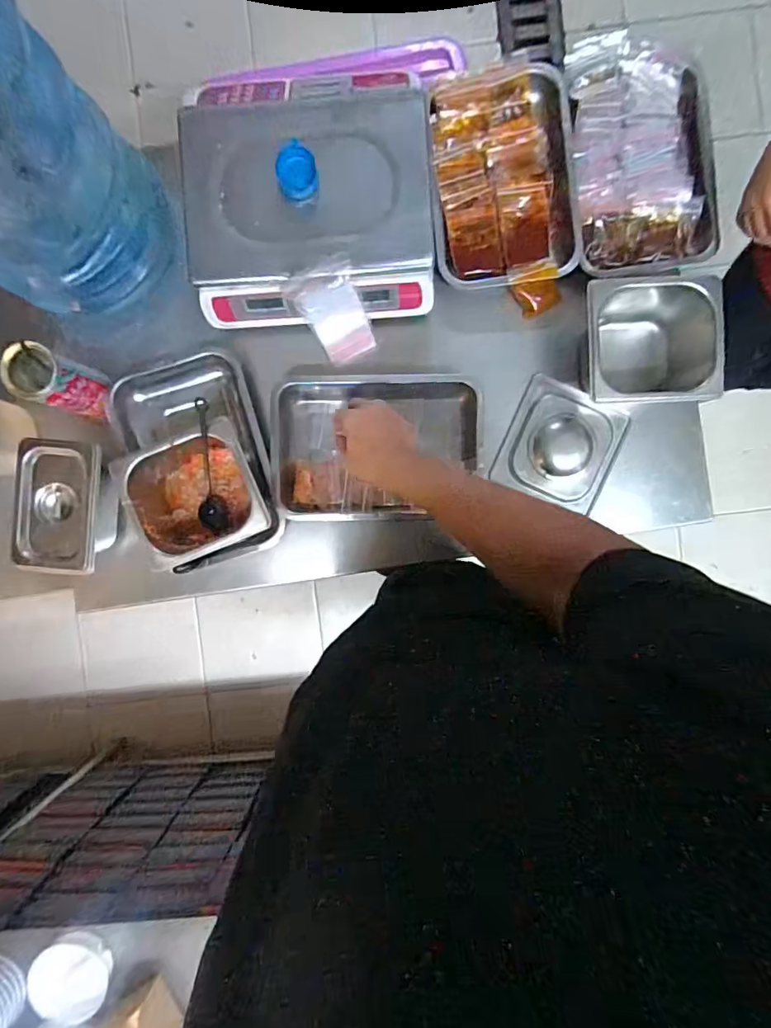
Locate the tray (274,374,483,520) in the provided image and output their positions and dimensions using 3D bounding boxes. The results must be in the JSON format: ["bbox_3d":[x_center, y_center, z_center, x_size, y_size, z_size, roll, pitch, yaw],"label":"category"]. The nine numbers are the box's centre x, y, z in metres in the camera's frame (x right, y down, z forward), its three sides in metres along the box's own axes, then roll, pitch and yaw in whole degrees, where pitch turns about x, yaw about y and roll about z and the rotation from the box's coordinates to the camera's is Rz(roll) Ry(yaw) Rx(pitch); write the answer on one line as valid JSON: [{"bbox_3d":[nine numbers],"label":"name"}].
[{"bbox_3d":[-0.009,-0.102,0.717,0.295,0.067,0.215,-1,91,1],"label":"tray"}]

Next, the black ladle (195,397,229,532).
[{"bbox_3d":[-0.249,-0.069,0.692,0.041,0.035,0.190,5,119,1],"label":"black ladle"}]

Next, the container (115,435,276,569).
[{"bbox_3d":[-0.259,-0.026,0.691,0.167,0.092,0.158,-24,91,1],"label":"container"}]

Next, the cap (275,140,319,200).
[{"bbox_3d":[-0.115,-0.442,0.627,0.051,0.029,0.060,-23,91,1],"label":"cap"}]

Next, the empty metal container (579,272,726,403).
[{"bbox_3d":[0.356,-0.243,0.679,0.169,0.101,0.147,-6,91,1],"label":"empty metal container"}]

